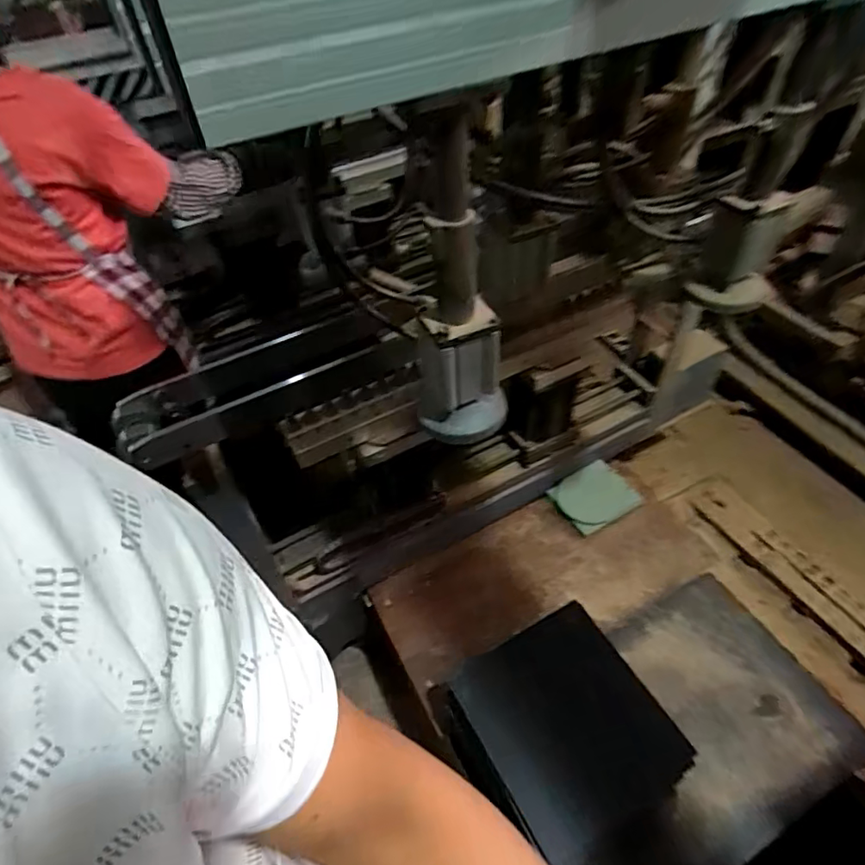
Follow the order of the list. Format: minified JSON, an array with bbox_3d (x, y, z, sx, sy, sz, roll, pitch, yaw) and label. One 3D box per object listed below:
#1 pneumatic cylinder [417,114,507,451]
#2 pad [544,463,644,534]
[{"bbox_3d":[0.025,-0.123,0.507,0.089,0.290,0.095,-1,49,4],"label":"pneumatic cylinder"},{"bbox_3d":[0.384,0.153,1.290,0.179,0.025,0.145,-26,52,-17],"label":"pad"}]

